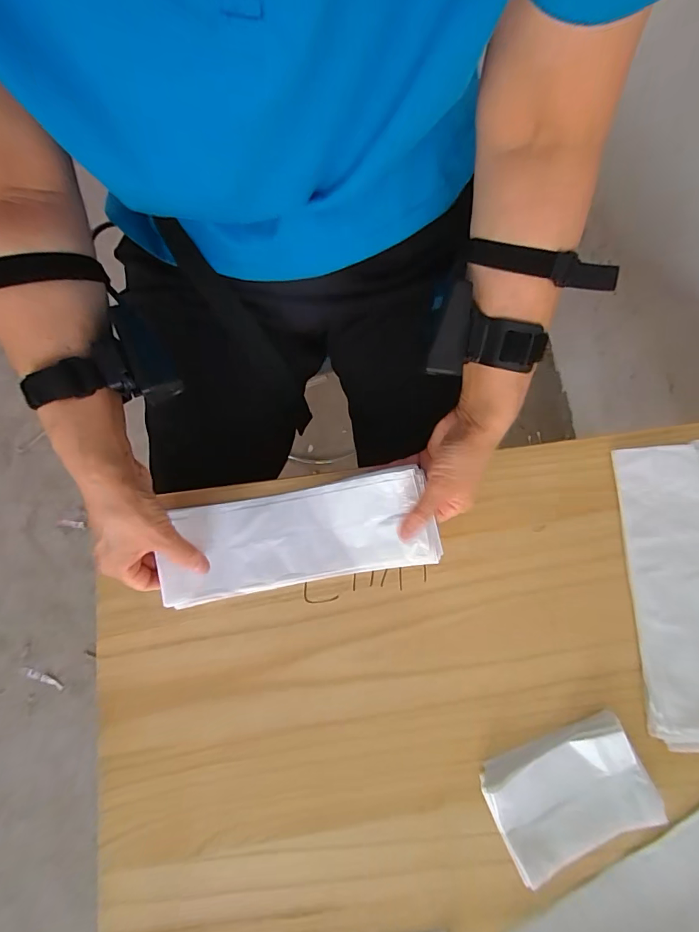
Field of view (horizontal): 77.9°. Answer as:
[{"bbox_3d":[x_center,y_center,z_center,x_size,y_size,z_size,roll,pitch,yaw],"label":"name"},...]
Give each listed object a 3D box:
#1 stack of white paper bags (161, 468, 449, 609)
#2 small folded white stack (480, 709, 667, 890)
[{"bbox_3d":[-0.048,0.064,0.396,0.240,0.033,0.088,-11,76,-2],"label":"stack of white paper bags"},{"bbox_3d":[0.183,0.273,0.361,0.128,0.016,0.082,-21,76,-4],"label":"small folded white stack"}]

